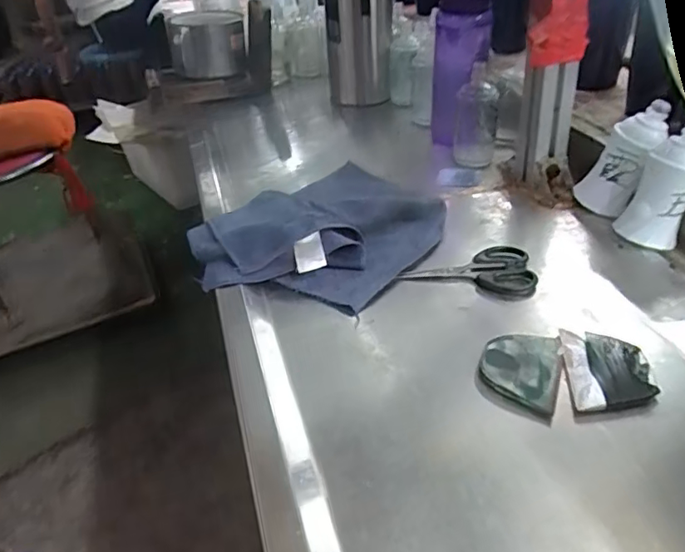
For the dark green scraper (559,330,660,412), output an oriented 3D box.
[{"bbox_3d":[0.200,0.072,0.433,0.059,0.008,0.079,0,37,10],"label":"dark green scraper"}]

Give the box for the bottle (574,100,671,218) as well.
[{"bbox_3d":[0.304,-0.123,0.615,0.042,0.114,0.056,-8,42,-43],"label":"bottle"}]

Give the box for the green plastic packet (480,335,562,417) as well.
[{"bbox_3d":[0.139,0.070,0.444,0.057,0.011,0.078,9,39,22],"label":"green plastic packet"}]

